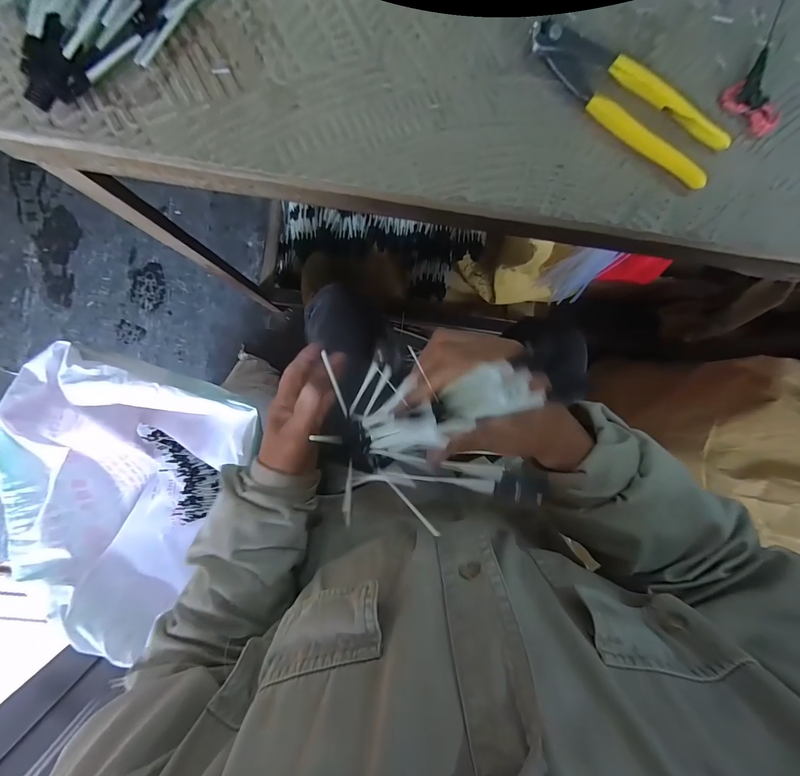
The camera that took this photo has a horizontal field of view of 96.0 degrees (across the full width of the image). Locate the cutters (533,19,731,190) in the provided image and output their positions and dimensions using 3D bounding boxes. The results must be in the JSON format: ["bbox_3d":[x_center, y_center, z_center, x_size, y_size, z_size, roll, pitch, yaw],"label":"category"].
[{"bbox_3d":[0.168,-0.212,0.266,0.161,0.016,0.042,32,89,-4],"label":"cutters"}]

